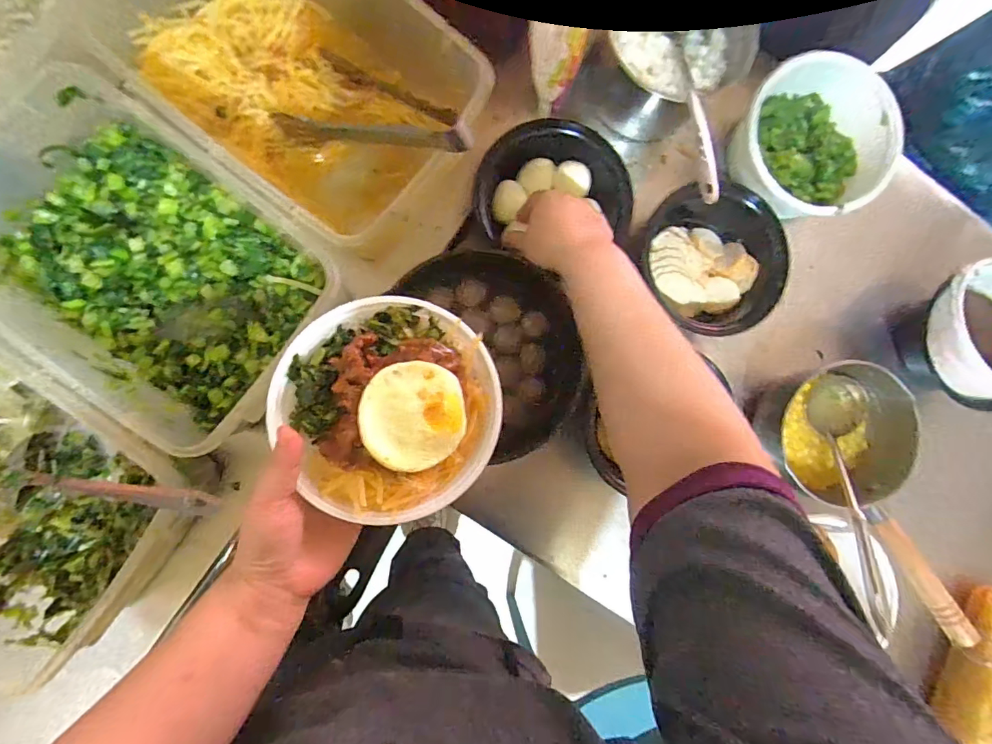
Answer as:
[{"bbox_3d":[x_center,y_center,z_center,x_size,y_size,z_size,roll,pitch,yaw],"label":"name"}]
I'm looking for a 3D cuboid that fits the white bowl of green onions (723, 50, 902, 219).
[{"bbox_3d":[0.365,-0.259,0.535,0.173,0.069,0.159,-6,90,-7],"label":"white bowl of green onions"}]

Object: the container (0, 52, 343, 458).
[{"bbox_3d":[-0.308,-0.093,0.420,0.282,0.087,0.221,35,86,-5],"label":"container"}]

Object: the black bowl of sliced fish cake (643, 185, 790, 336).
[{"bbox_3d":[0.250,-0.134,0.545,0.168,0.068,0.153,0,89,-6],"label":"black bowl of sliced fish cake"}]

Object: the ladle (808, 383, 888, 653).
[{"bbox_3d":[0.395,0.134,0.524,0.047,0.057,0.270,20,59,-6],"label":"ladle"}]

